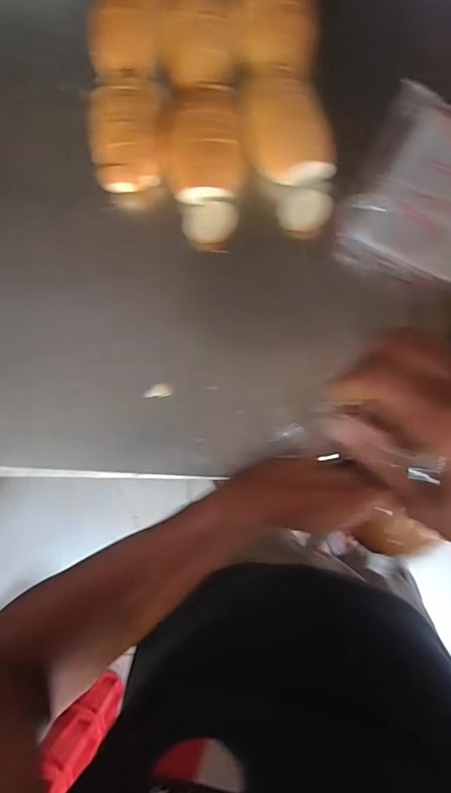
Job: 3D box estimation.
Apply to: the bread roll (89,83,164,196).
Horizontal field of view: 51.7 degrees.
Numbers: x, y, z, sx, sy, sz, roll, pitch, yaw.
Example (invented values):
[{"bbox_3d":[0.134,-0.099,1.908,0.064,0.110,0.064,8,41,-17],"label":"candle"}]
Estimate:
[{"bbox_3d":[-0.126,-0.338,0.597,0.092,0.048,0.133,3,86,7],"label":"bread roll"}]

